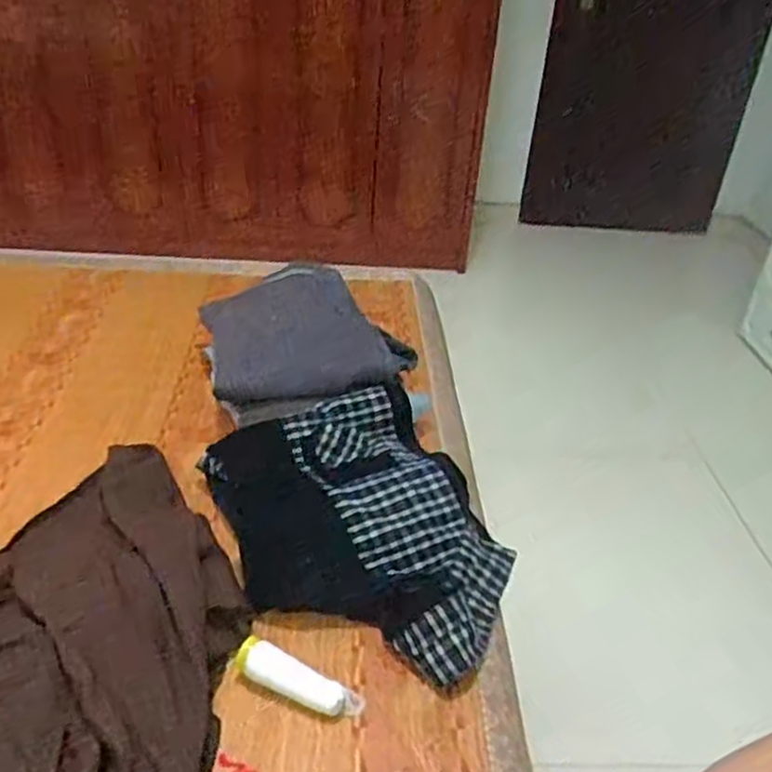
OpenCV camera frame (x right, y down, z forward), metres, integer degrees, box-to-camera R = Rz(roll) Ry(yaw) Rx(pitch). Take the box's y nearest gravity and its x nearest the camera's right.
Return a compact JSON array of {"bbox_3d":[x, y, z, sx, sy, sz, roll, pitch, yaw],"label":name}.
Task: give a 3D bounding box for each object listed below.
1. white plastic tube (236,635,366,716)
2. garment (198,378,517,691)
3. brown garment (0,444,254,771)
[{"bbox_3d":[-0.092,0.309,0.778,0.141,0.038,0.039,15,35,15],"label":"white plastic tube"},{"bbox_3d":[-0.020,0.181,0.932,0.325,0.111,0.404,-10,37,-21],"label":"garment"},{"bbox_3d":[-0.333,0.217,0.790,0.352,0.159,0.572,5,34,0],"label":"brown garment"}]

